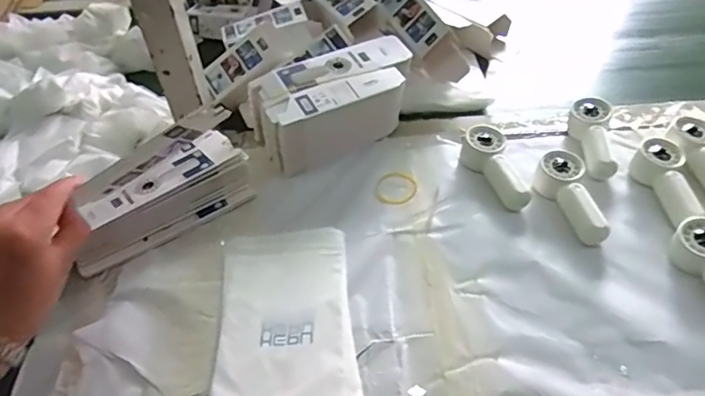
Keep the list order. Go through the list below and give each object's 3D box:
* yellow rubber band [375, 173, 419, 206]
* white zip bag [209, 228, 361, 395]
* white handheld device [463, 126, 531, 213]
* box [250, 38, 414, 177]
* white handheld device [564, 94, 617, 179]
[{"bbox_3d":[0.049,-0.011,0.598,0.048,0.004,0.055,24,49,28],"label":"yellow rubber band"},{"bbox_3d":[-0.061,0.116,0.477,0.120,0.004,0.218,-5,44,-1],"label":"white zip bag"},{"bbox_3d":[0.155,-0.035,0.587,0.049,0.034,0.108,-9,44,-4],"label":"white handheld device"},{"bbox_3d":[-0.017,-0.114,0.639,0.196,0.086,0.091,-23,49,-18],"label":"box"},{"bbox_3d":[0.279,-0.070,0.613,0.046,0.035,0.114,3,44,8],"label":"white handheld device"}]

